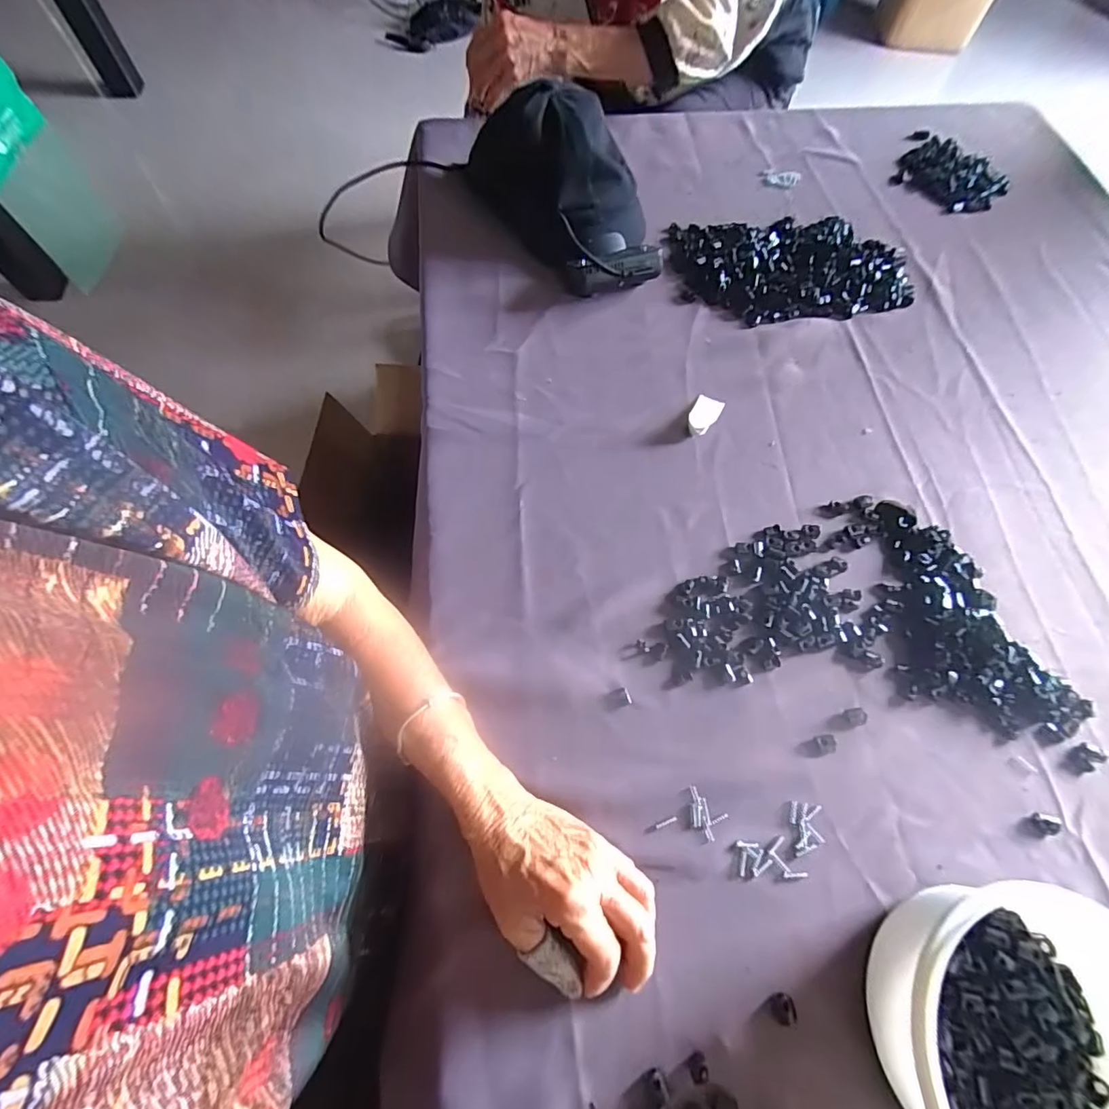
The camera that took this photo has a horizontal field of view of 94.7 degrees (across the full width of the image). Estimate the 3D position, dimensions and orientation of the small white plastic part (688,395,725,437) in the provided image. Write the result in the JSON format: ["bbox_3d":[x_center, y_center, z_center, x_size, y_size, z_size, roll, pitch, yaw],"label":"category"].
[{"bbox_3d":[0.149,-0.139,0.510,0.026,0.008,0.051,27,68,11],"label":"small white plastic part"}]

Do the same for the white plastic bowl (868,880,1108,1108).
[{"bbox_3d":[0.272,0.272,0.294,0.156,0.079,0.145,22,67,9],"label":"white plastic bowl"}]

